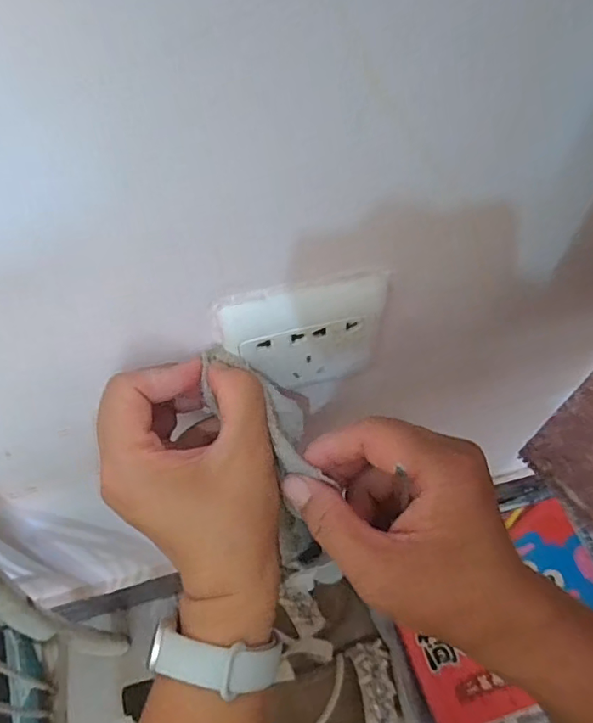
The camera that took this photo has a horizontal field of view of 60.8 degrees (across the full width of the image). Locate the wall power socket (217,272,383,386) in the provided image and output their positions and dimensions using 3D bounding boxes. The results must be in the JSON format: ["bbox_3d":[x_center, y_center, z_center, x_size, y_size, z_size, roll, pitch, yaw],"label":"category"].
[{"bbox_3d":[0.005,-0.011,0.261,0.079,0.071,0.012,-12,60,-5],"label":"wall power socket"}]

